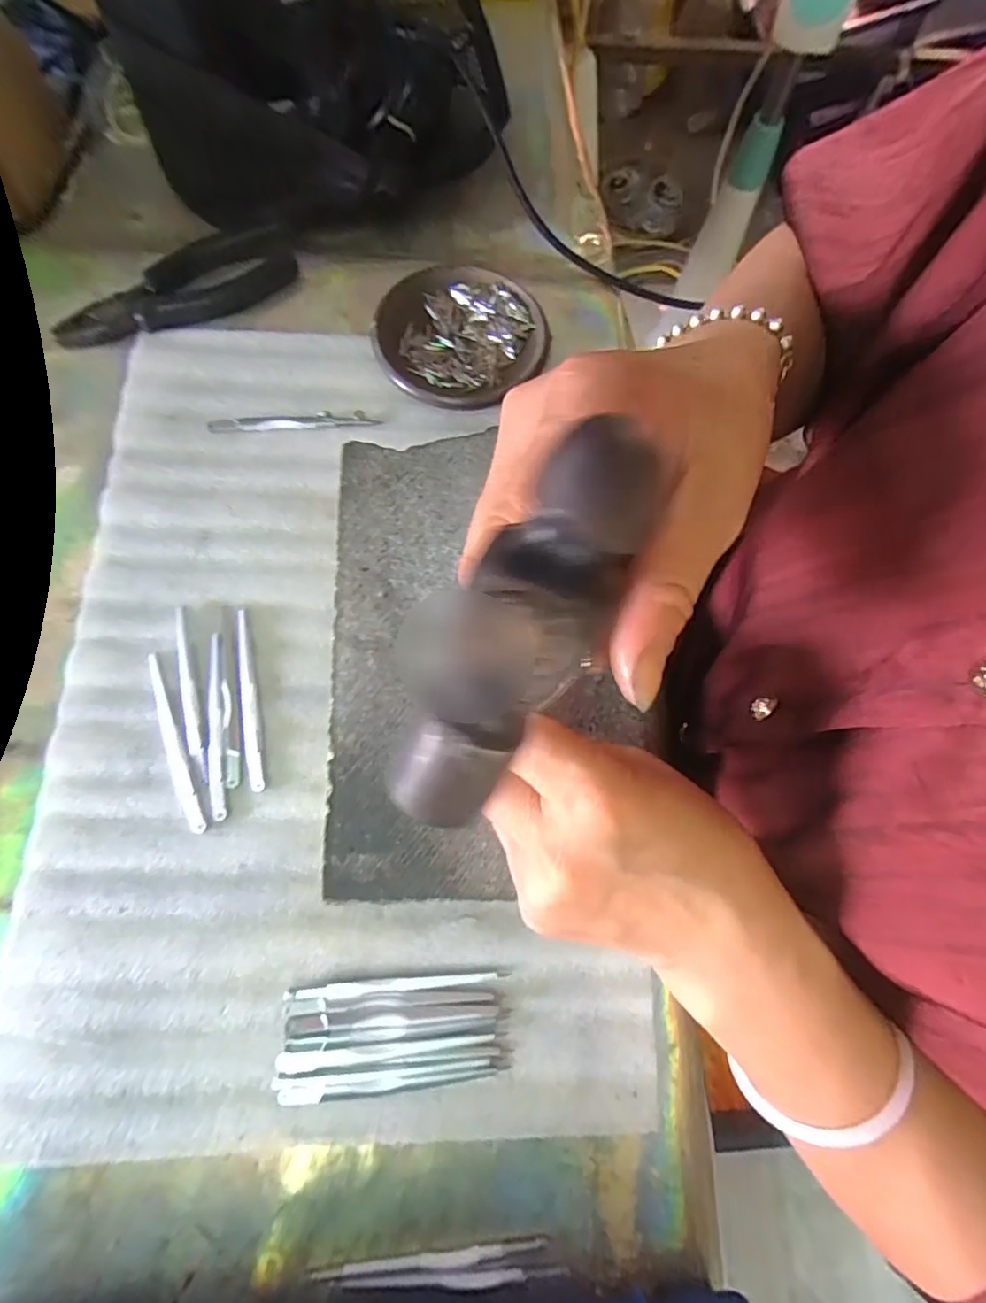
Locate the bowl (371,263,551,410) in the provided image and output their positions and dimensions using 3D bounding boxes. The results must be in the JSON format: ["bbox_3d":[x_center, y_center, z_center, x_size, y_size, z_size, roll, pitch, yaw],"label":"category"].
[{"bbox_3d":[-0.022,-0.212,0.381,0.107,0.026,0.116,1,75,-3],"label":"bowl"}]

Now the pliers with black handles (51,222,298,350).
[{"bbox_3d":[-0.210,-0.244,0.374,0.161,0.016,0.058,-31,79,-11],"label":"pliers with black handles"}]

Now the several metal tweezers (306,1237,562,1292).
[{"bbox_3d":[-0.024,0.283,0.258,0.110,0.008,0.012,-1,75,-4],"label":"several metal tweezers"}]

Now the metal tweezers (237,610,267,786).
[{"bbox_3d":[-0.138,0.026,0.316,0.009,0.004,0.102,-11,76,-6],"label":"metal tweezers"}]

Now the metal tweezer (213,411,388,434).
[{"bbox_3d":[-0.127,-0.148,0.359,0.106,0.004,0.012,-3,75,-4],"label":"metal tweezer"}]

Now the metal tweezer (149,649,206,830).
[{"bbox_3d":[-0.176,0.049,0.306,0.011,0.004,0.102,-23,78,-9],"label":"metal tweezer"}]

